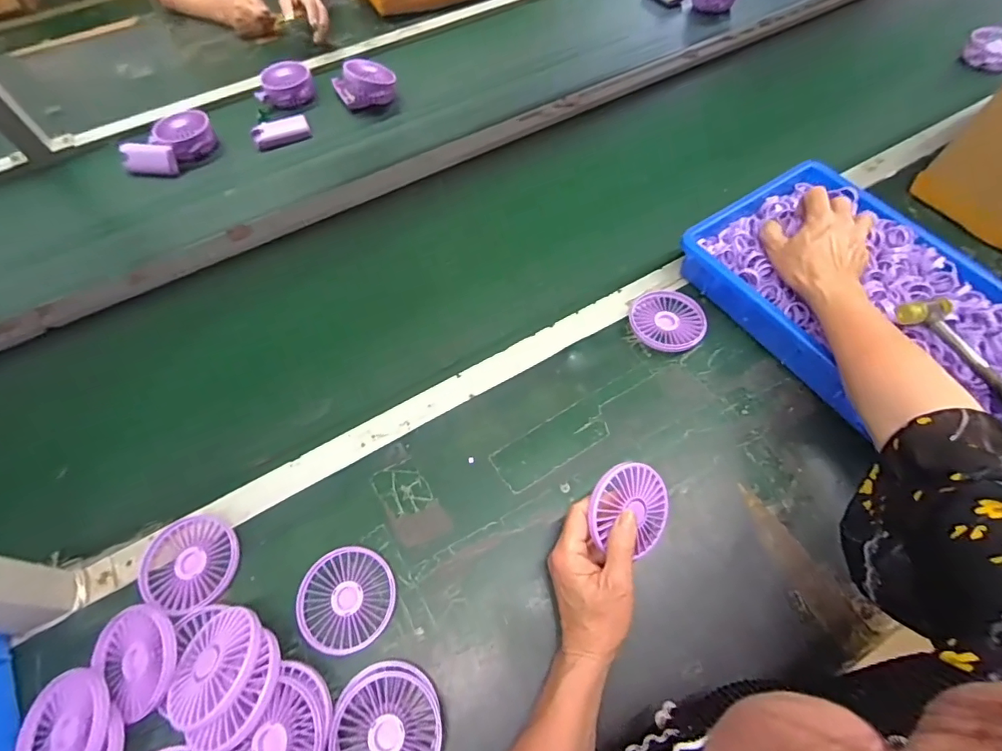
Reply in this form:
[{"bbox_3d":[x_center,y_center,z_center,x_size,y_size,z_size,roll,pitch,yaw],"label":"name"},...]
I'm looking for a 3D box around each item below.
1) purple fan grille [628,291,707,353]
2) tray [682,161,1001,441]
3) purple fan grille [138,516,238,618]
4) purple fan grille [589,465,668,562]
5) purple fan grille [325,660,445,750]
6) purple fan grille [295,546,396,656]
[{"bbox_3d":[0.201,-0.066,0.582,0.087,0.018,0.085,-1,61,2],"label":"purple fan grille"},{"bbox_3d":[0.419,-0.089,0.548,0.242,0.062,0.364,-34,65,-15],"label":"tray"},{"bbox_3d":[-0.302,0.178,0.465,0.094,0.014,0.083,21,64,14],"label":"purple fan grille"},{"bbox_3d":[0.119,0.120,0.436,0.085,0.013,0.078,-1,92,-26],"label":"purple fan grille"},{"bbox_3d":[-0.093,0.291,0.395,0.089,0.022,0.092,-1,61,2],"label":"purple fan grille"},{"bbox_3d":[-0.144,0.208,0.448,0.087,0.009,0.085,-1,61,2],"label":"purple fan grille"}]

